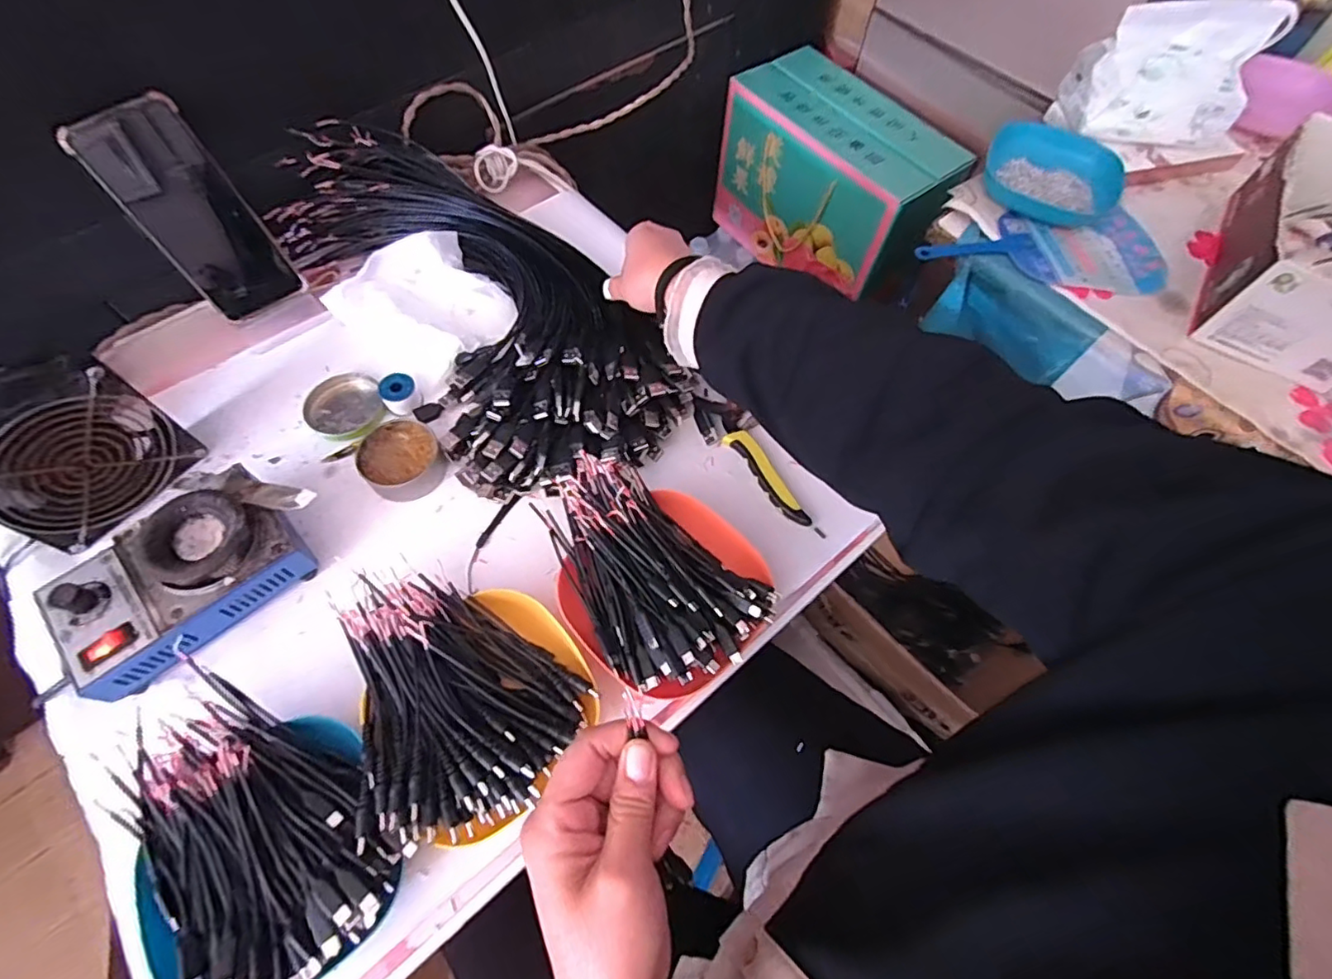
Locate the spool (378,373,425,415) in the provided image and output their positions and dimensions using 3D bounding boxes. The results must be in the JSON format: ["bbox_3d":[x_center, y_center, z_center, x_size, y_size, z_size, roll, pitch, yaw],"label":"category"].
[{"bbox_3d":[-0.233,-0.085,0.518,0.030,0.021,0.028,1,64,-2],"label":"spool"}]

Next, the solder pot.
[{"bbox_3d":[-0.345,0.064,0.425,0.151,0.065,0.108,-35,70,-18],"label":"solder pot"}]

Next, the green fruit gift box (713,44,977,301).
[{"bbox_3d":[0.254,-0.467,0.925,0.168,0.226,0.342,-38,71,-19],"label":"green fruit gift box"}]

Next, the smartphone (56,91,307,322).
[{"bbox_3d":[-0.391,-0.227,0.497,0.077,0.164,0.008,-36,50,-15],"label":"smartphone"}]

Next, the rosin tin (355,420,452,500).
[{"bbox_3d":[-0.218,-0.025,0.491,0.062,0.027,0.062,1,64,-2],"label":"rosin tin"}]

